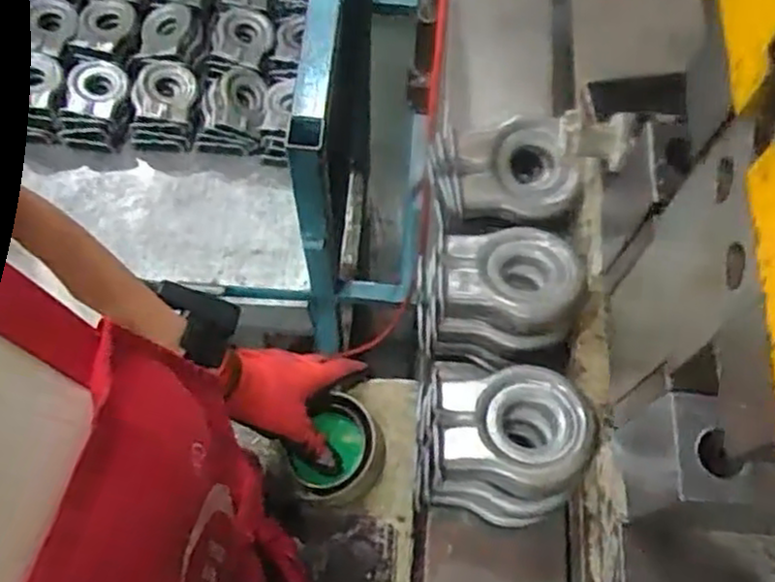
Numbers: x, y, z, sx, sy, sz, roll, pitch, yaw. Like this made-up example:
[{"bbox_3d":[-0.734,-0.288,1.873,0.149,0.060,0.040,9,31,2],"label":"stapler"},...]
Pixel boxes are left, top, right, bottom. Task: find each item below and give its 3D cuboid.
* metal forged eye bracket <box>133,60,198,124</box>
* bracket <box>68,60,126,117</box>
[{"bbox_3d":[-0.361,-0.324,1.186,0.091,0.023,0.106,0,67,-2],"label":"metal forged eye bracket"},{"bbox_3d":[-0.470,-0.326,1.171,0.082,0.022,0.103,8,67,1],"label":"bracket"}]

